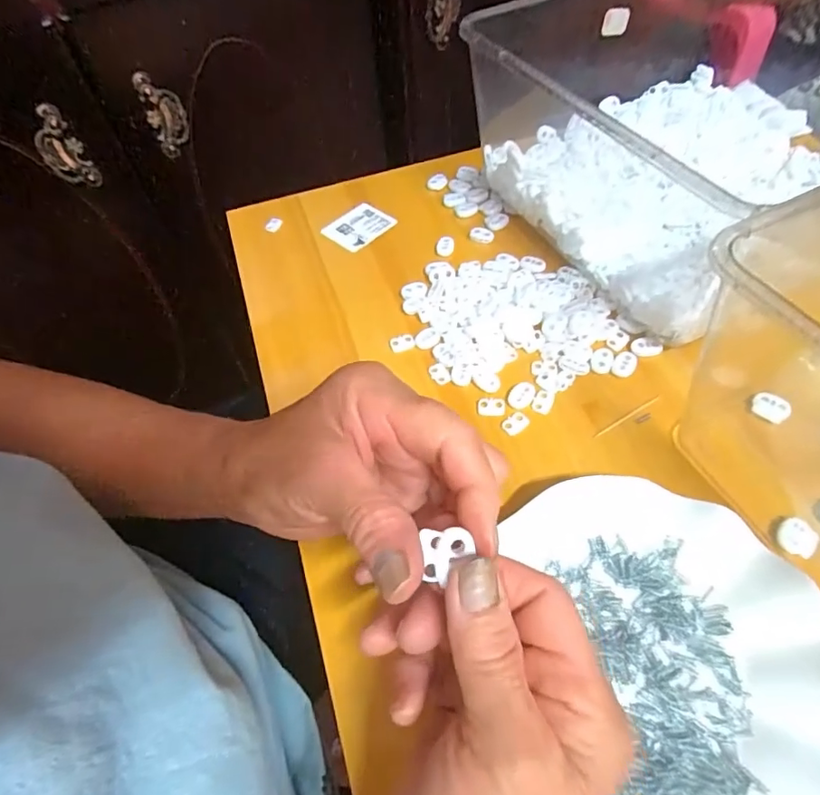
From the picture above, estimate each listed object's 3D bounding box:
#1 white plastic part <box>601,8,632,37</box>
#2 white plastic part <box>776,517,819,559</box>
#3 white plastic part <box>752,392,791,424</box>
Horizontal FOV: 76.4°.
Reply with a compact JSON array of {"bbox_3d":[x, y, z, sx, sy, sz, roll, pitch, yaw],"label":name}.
[{"bbox_3d":[0.186,-0.340,0.473,0.028,0.021,0.006,-14,57,-13],"label":"white plastic part"},{"bbox_3d":[0.223,0.080,0.300,0.019,0.005,0.021,31,62,23],"label":"white plastic part"},{"bbox_3d":[0.244,0.006,0.352,0.022,0.004,0.020,35,64,25],"label":"white plastic part"}]

